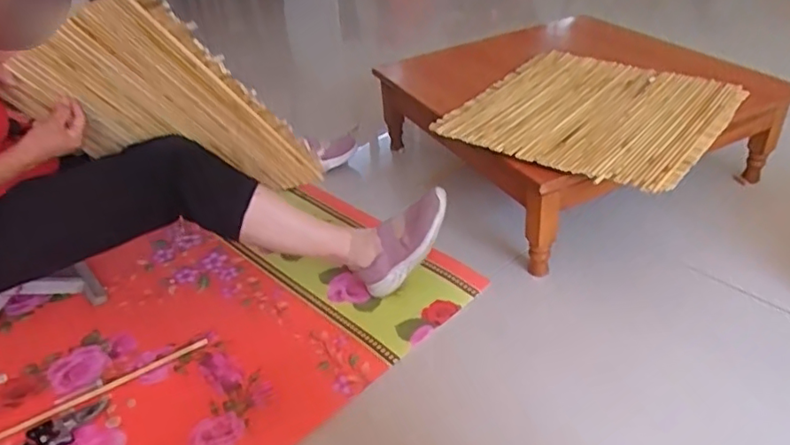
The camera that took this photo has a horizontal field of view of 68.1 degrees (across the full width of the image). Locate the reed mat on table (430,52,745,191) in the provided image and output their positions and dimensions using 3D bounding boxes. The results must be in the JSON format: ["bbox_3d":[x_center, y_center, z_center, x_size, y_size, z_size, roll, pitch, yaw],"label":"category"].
[{"bbox_3d":[0.394,-0.225,1.175,0.468,0.014,0.457,24,46,32],"label":"reed mat on table"}]

